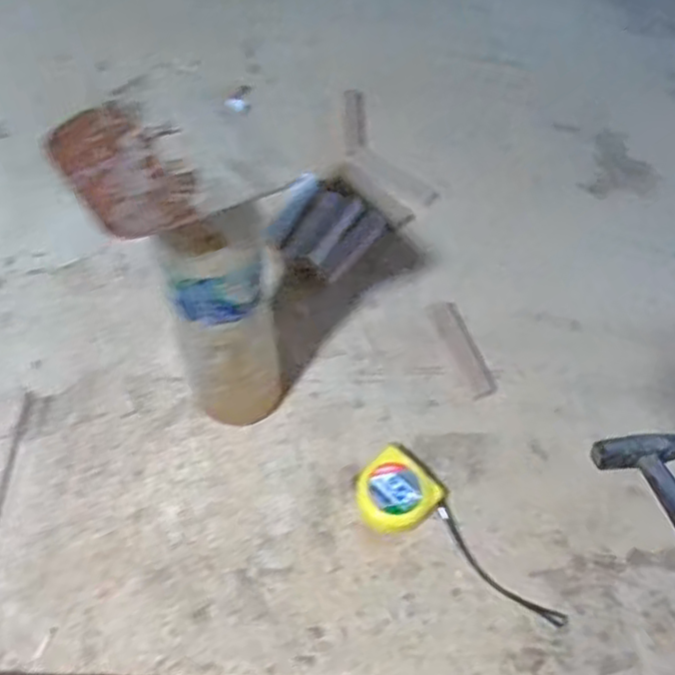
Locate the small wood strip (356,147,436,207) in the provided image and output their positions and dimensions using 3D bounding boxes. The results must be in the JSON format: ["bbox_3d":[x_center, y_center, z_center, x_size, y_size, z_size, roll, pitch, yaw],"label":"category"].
[{"bbox_3d":[0.072,-0.200,0.855,0.025,0.010,0.123,-39,68,-22],"label":"small wood strip"}]

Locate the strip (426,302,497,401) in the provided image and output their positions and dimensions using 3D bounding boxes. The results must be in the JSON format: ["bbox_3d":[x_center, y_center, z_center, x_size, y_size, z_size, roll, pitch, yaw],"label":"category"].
[{"bbox_3d":[0.131,0.009,0.724,0.032,0.004,0.114,-18,61,-13],"label":"strip"}]

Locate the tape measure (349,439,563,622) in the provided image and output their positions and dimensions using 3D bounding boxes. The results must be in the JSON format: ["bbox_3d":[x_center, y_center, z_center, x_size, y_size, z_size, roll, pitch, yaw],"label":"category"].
[{"bbox_3d":[0.099,0.182,0.599,0.082,0.035,0.204,-35,66,-21],"label":"tape measure"}]

